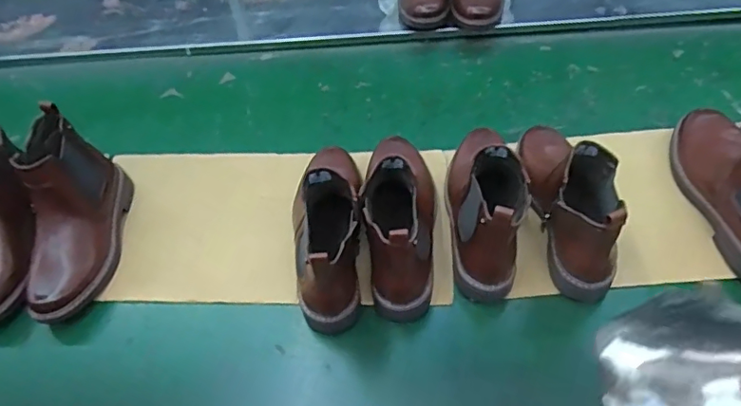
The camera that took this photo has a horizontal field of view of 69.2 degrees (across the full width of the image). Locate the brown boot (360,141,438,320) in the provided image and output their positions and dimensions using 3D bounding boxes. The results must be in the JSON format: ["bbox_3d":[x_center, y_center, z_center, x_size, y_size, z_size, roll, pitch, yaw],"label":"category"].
[{"bbox_3d":[0.041,-0.006,0.671,0.085,0.178,0.260,3,55,6],"label":"brown boot"}]

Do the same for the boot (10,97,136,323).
[{"bbox_3d":[-0.385,0.020,0.688,0.089,0.144,0.227,-5,54,0],"label":"boot"}]

